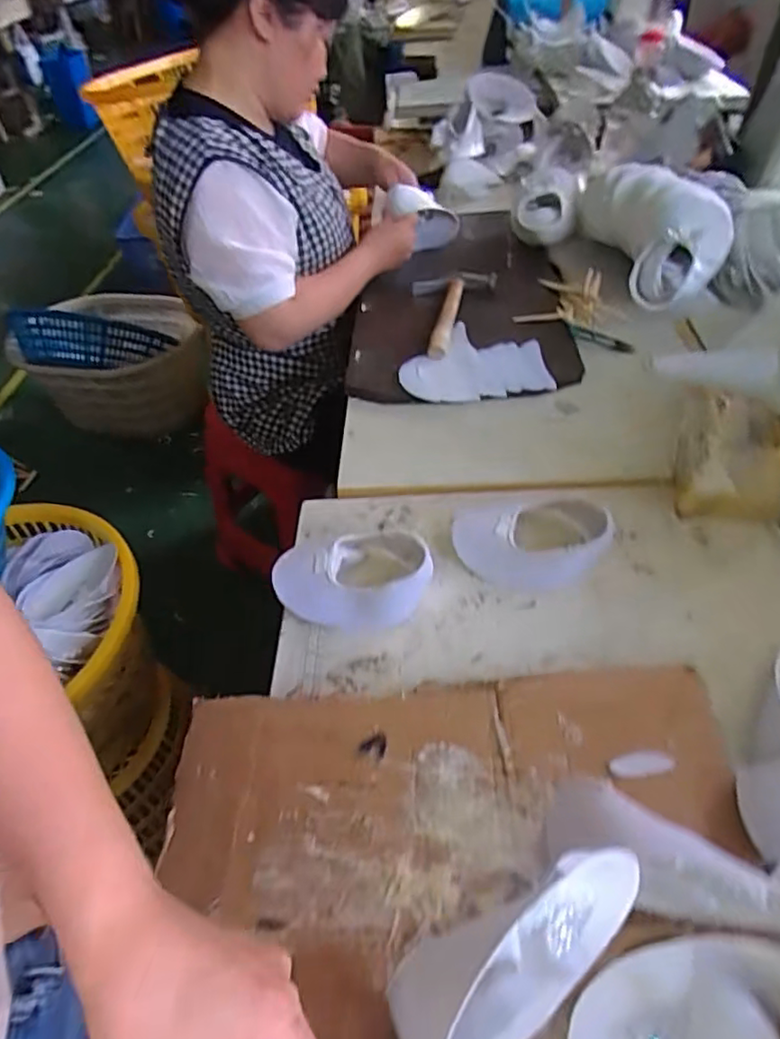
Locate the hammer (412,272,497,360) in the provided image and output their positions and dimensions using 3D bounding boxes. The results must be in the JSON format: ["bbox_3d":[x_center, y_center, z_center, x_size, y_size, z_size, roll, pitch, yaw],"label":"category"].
[{"bbox_3d":[0.101,-0.334,0.966,0.141,0.031,0.240,1,47,6],"label":"hammer"}]

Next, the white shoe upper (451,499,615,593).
[{"bbox_3d":[0.148,0.015,0.647,0.160,0.052,0.117,4,48,8],"label":"white shoe upper"}]

